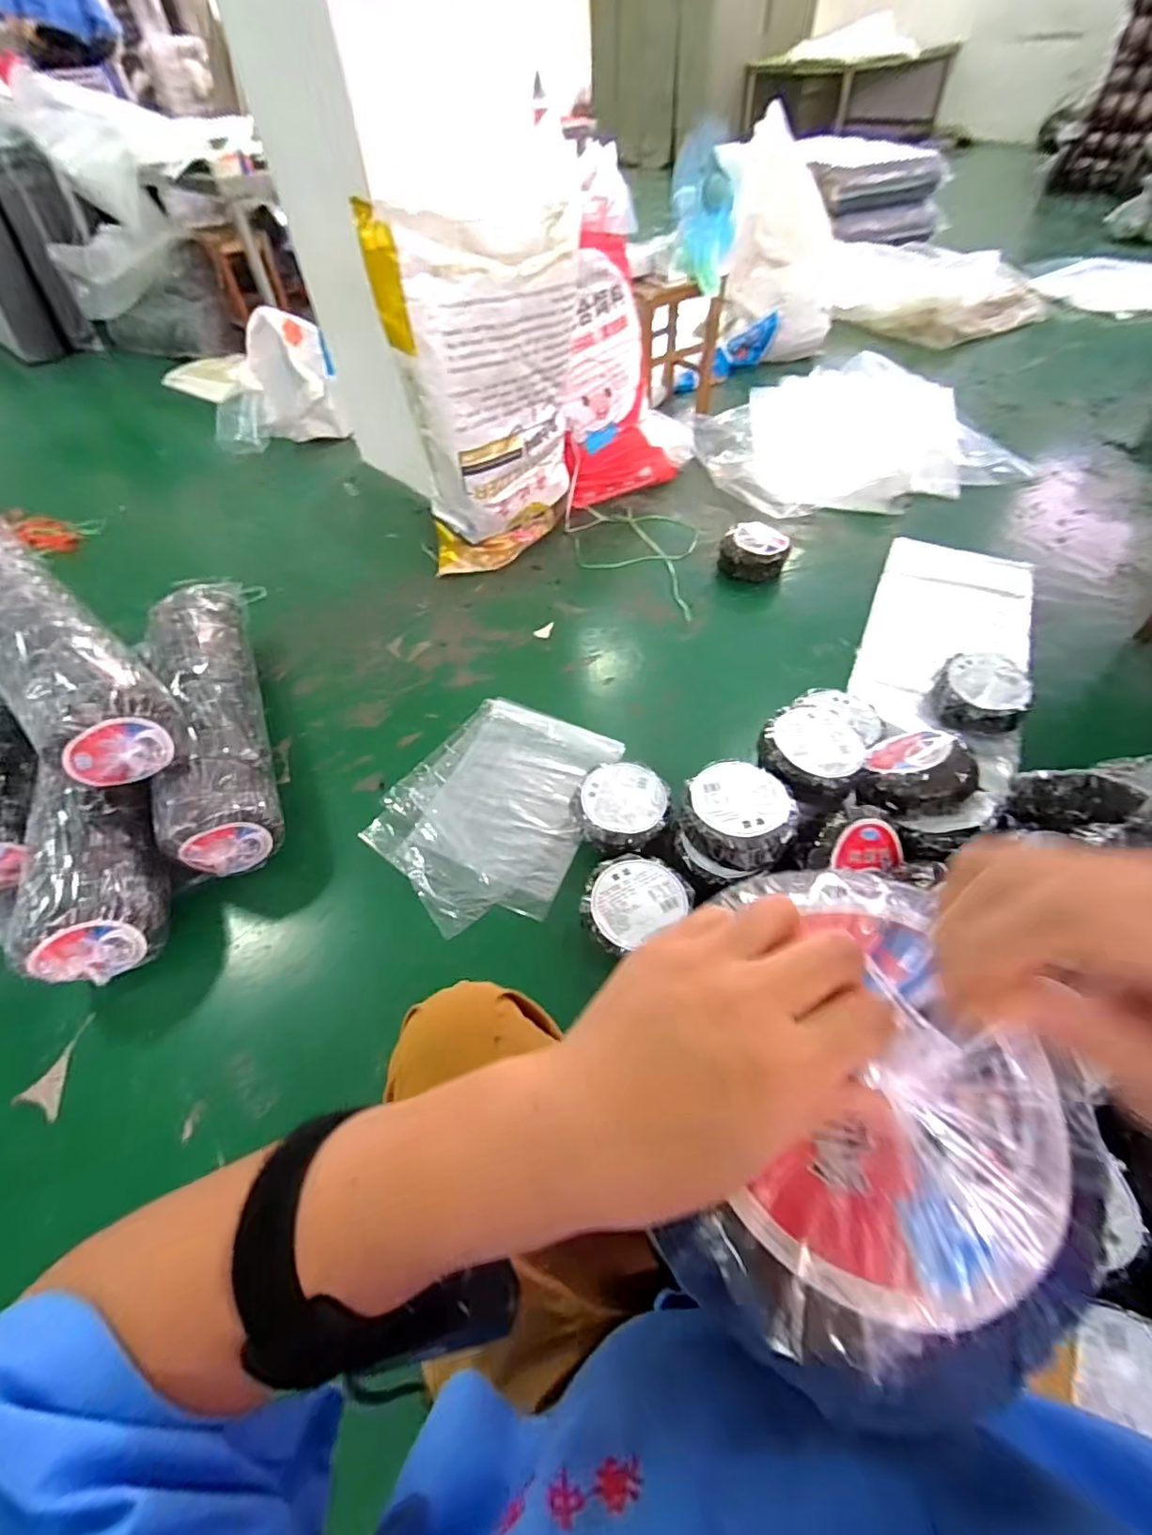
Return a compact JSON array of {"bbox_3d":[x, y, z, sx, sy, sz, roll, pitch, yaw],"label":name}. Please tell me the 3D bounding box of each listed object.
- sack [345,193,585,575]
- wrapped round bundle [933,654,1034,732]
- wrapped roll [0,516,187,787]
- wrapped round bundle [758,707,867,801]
[{"bbox_3d":[-0.187,-0.844,1.388,0.441,0.698,0.153,-33,60,-21],"label":"sack"},{"bbox_3d":[0.857,-0.159,1.238,0.169,0.109,0.172,-2,53,2],"label":"wrapped round bundle"},{"bbox_3d":[-0.981,-0.235,1.057,0.739,0.157,0.187,35,62,26],"label":"wrapped roll"},{"bbox_3d":[0.422,-0.027,1.024,0.185,0.068,0.184,1,54,2],"label":"wrapped round bundle"}]

